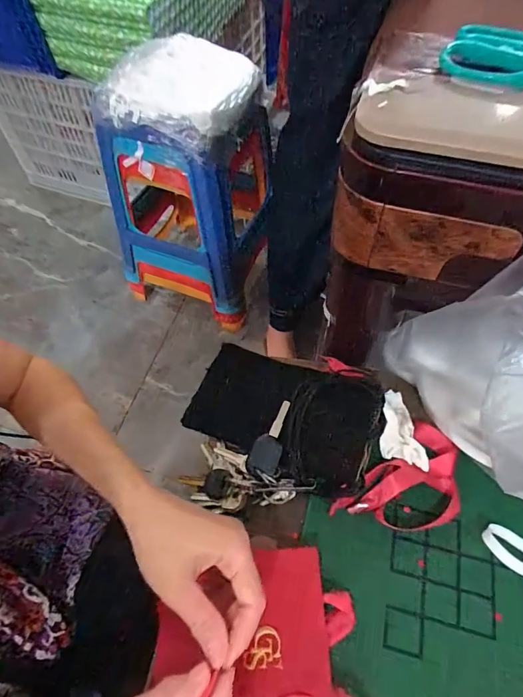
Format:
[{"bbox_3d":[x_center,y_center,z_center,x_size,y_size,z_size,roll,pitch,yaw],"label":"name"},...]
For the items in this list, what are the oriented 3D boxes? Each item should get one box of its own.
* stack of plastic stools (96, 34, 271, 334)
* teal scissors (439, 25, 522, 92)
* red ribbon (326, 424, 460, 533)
[{"bbox_3d":[-0.162,-0.360,0.953,0.323,0.526,0.291,21,61,14],"label":"stack of plastic stools"},{"bbox_3d":[0.197,-0.194,0.278,0.137,0.012,0.045,18,82,8],"label":"teal scissors"},{"bbox_3d":[0.144,0.136,0.387,0.136,0.018,0.078,-36,64,-19],"label":"red ribbon"}]

